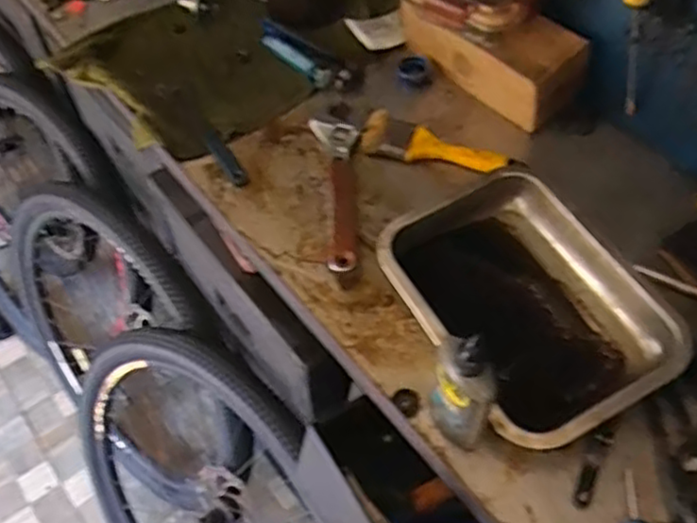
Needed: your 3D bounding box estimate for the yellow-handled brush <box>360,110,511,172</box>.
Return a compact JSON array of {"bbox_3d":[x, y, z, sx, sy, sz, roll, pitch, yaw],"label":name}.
[{"bbox_3d":[0.092,-0.121,0.763,0.158,0.027,0.050,20,57,14],"label":"yellow-handled brush"}]

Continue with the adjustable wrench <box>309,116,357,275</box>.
[{"bbox_3d":[-0.016,-0.080,0.733,0.048,0.022,0.217,-1,55,0],"label":"adjustable wrench"}]

